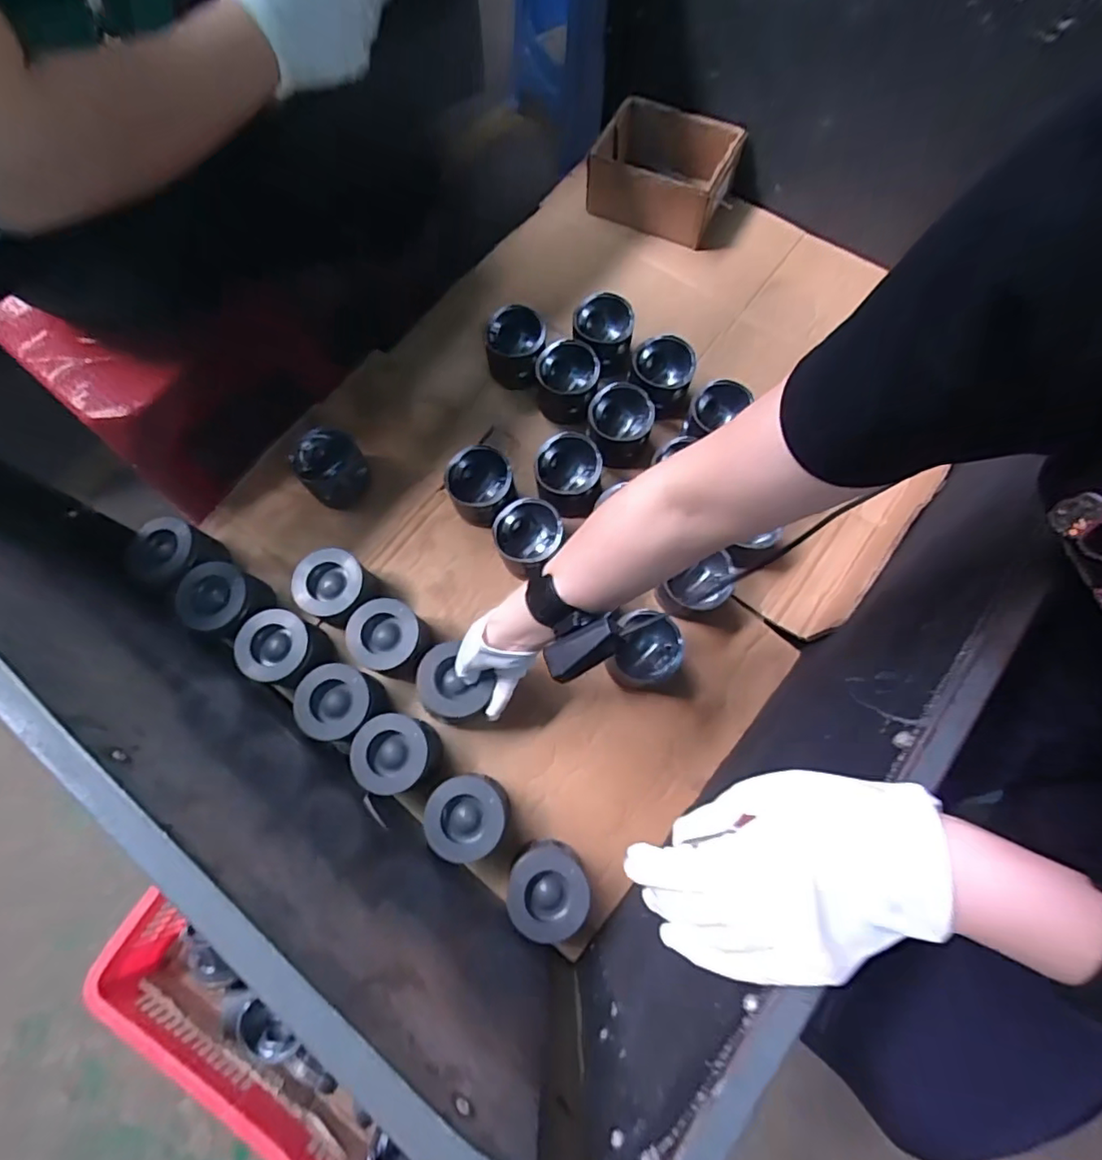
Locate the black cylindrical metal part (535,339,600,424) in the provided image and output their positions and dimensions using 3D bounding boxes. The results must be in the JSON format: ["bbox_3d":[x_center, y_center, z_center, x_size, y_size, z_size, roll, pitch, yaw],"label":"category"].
[{"bbox_3d":[0.021,-0.275,0.818,0.083,0.079,0.085,0,73,1],"label":"black cylindrical metal part"}]

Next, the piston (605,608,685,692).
[{"bbox_3d":[0.113,0.088,0.707,0.079,0.087,0.083,13,73,5],"label":"piston"}]

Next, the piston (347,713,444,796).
[{"bbox_3d":[-0.175,0.197,0.661,0.086,0.057,0.080,0,73,1],"label":"piston"}]

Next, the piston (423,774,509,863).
[{"bbox_3d":[-0.092,0.264,0.654,0.082,0.076,0.086,0,73,1],"label":"piston"}]

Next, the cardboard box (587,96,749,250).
[{"bbox_3d":[0.173,-0.635,0.928,0.212,0.113,0.155,26,75,9],"label":"cardboard box"}]

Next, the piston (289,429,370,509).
[{"bbox_3d":[-0.295,-0.151,0.790,0.084,0.073,0.081,0,73,1],"label":"piston"}]

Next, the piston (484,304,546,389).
[{"bbox_3d":[-0.050,-0.327,0.845,0.088,0.081,0.100,-2,73,0],"label":"piston"}]

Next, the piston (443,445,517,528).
[{"bbox_3d":[-0.092,-0.119,0.775,0.085,0.077,0.084,0,73,1],"label":"piston"}]

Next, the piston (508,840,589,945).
[{"bbox_3d":[-0.002,0.336,0.641,0.086,0.071,0.090,2,73,2],"label":"piston"}]

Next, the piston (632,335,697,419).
[{"bbox_3d":[0.154,-0.284,0.816,0.091,0.066,0.085,7,73,3],"label":"piston"}]

